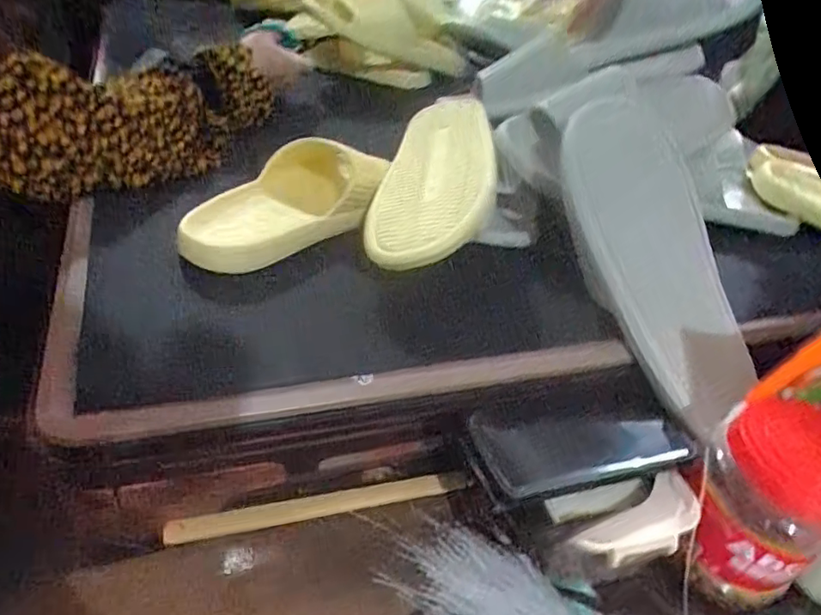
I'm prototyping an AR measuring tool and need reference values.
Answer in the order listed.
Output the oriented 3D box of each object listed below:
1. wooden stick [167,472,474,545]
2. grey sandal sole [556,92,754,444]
[{"bbox_3d":[-0.061,0.146,0.413,0.221,0.006,0.016,-4,73,-21],"label":"wooden stick"},{"bbox_3d":[0.200,-0.038,0.458,0.107,0.040,0.274,-20,87,-30],"label":"grey sandal sole"}]

